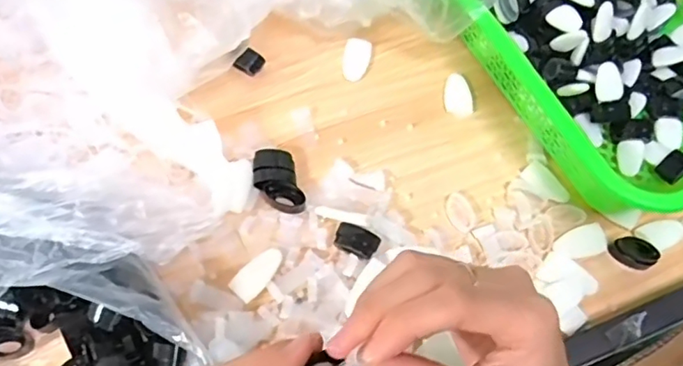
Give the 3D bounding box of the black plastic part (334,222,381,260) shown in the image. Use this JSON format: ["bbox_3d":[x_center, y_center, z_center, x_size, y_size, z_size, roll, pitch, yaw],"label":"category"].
[{"bbox_3d":[0.011,0.044,0.423,0.033,0.014,0.019,25,63,9],"label":"black plastic part"}]

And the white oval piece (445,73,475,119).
[{"bbox_3d":[0.108,-0.080,0.510,0.023,0.006,0.048,1,62,-4],"label":"white oval piece"}]

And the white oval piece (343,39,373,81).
[{"bbox_3d":[0.015,-0.116,0.525,0.026,0.009,0.050,8,61,0],"label":"white oval piece"}]

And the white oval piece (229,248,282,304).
[{"bbox_3d":[-0.063,0.067,0.414,0.022,0.004,0.044,33,64,13],"label":"white oval piece"}]

